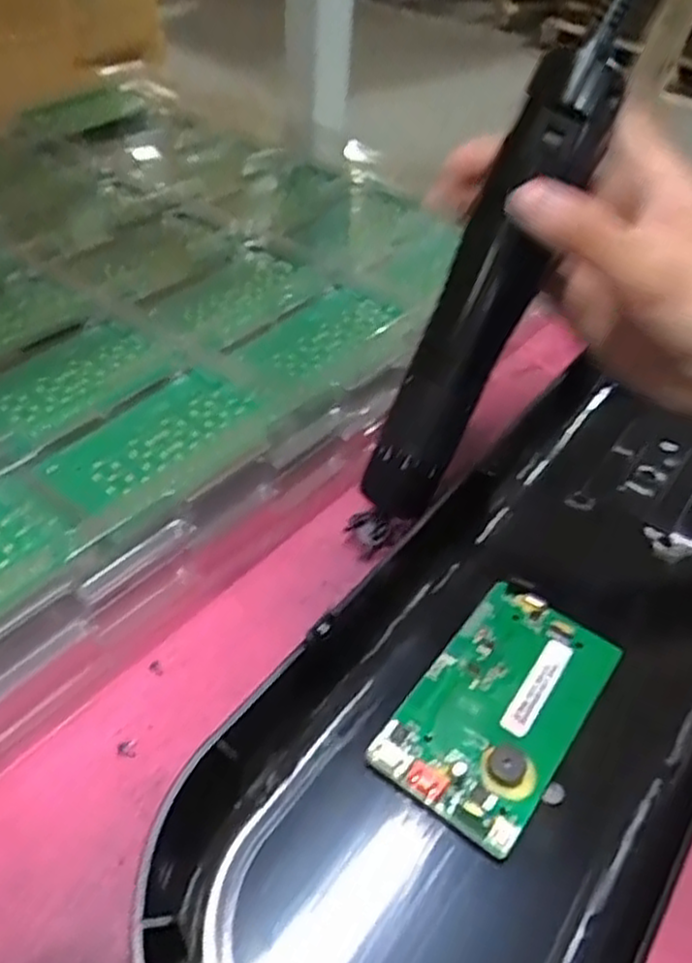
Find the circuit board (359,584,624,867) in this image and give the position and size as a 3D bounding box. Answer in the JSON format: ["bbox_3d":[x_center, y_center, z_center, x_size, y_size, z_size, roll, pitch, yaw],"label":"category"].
[{"bbox_3d":[0.062,0.087,0.302,0.060,0.009,0.106,30,47,22],"label":"circuit board"}]

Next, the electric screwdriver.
[{"bbox_3d":[0.055,-0.073,0.313,0.038,0.196,0.031,31,23,21],"label":"electric screwdriver"}]

